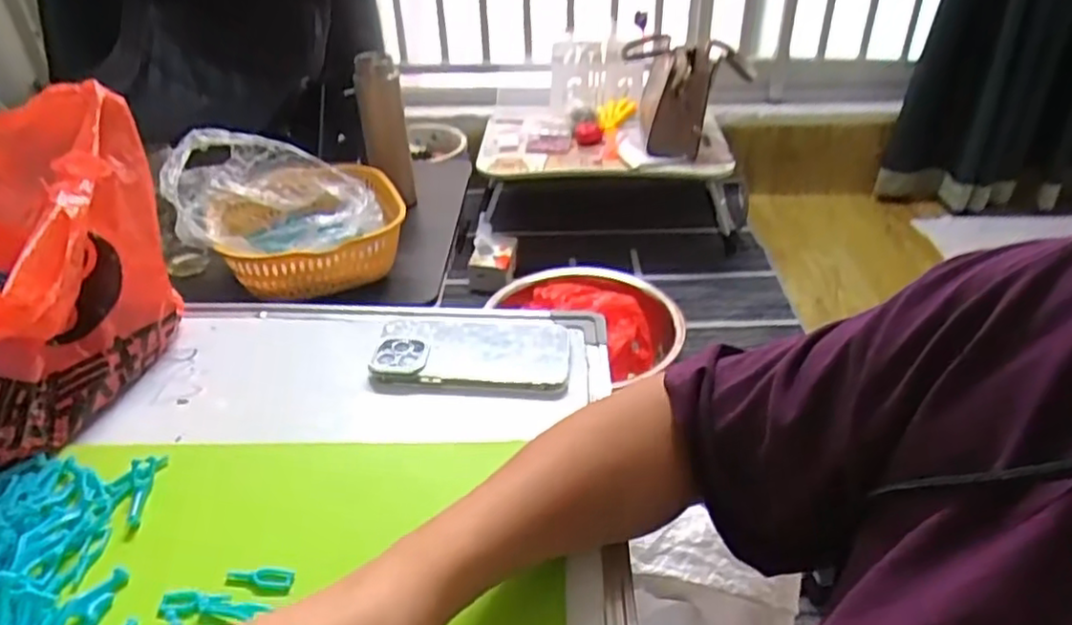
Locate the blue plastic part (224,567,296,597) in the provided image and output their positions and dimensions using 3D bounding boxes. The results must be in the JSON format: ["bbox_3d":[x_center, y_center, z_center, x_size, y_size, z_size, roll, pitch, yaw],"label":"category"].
[{"bbox_3d":[-0.162,0.156,0.395,0.039,0.009,0.014,0,33,5],"label":"blue plastic part"}]

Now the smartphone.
[{"bbox_3d":[-0.054,0.038,0.586,0.165,0.017,0.091,-3,33,0],"label":"smartphone"}]

